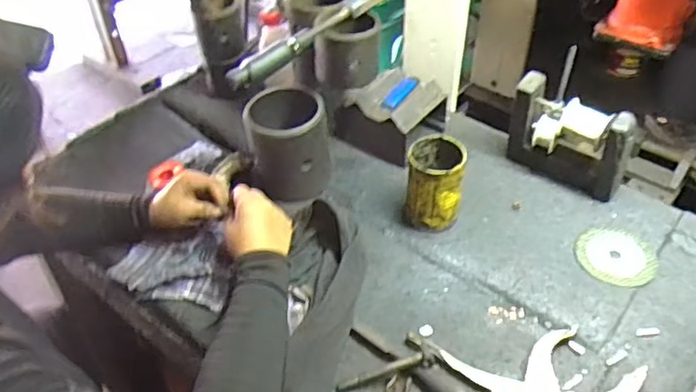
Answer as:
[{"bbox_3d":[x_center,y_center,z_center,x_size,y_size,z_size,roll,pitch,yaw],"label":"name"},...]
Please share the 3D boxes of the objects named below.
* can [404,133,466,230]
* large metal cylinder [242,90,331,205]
[{"bbox_3d":[0.119,-0.020,0.820,0.073,0.117,0.085,8,44,9],"label":"can"},{"bbox_3d":[-0.085,-0.077,0.874,0.113,0.126,0.122,-6,44,-5],"label":"large metal cylinder"}]

